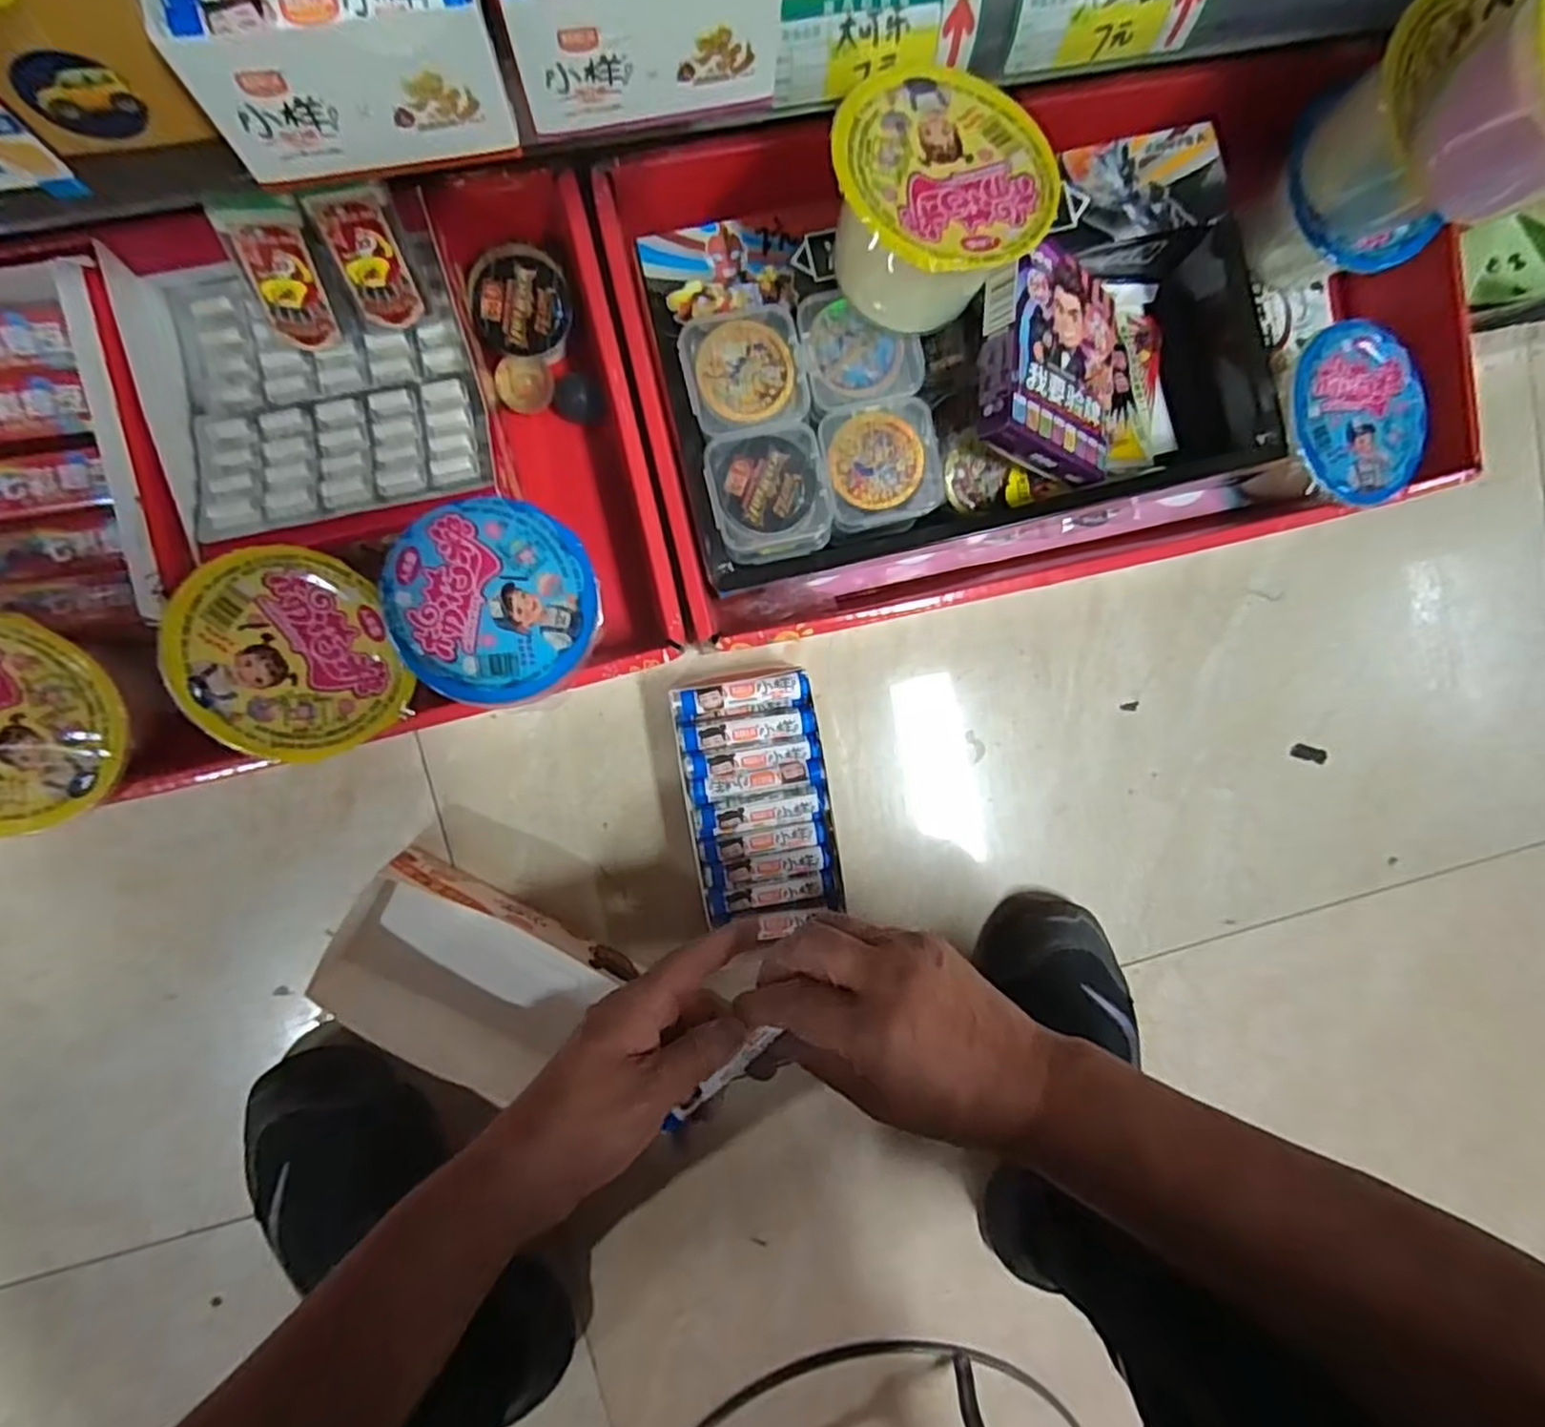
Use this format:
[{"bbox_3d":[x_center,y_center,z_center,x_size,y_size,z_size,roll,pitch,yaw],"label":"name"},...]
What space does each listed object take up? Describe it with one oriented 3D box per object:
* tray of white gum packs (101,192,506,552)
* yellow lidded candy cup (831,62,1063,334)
[{"bbox_3d":[-0.207,-0.148,0.327,0.139,0.040,0.122,-15,97,-5],"label":"tray of white gum packs"},{"bbox_3d":[0.065,-0.212,0.314,0.094,0.065,0.094,2,77,-10],"label":"yellow lidded candy cup"}]

